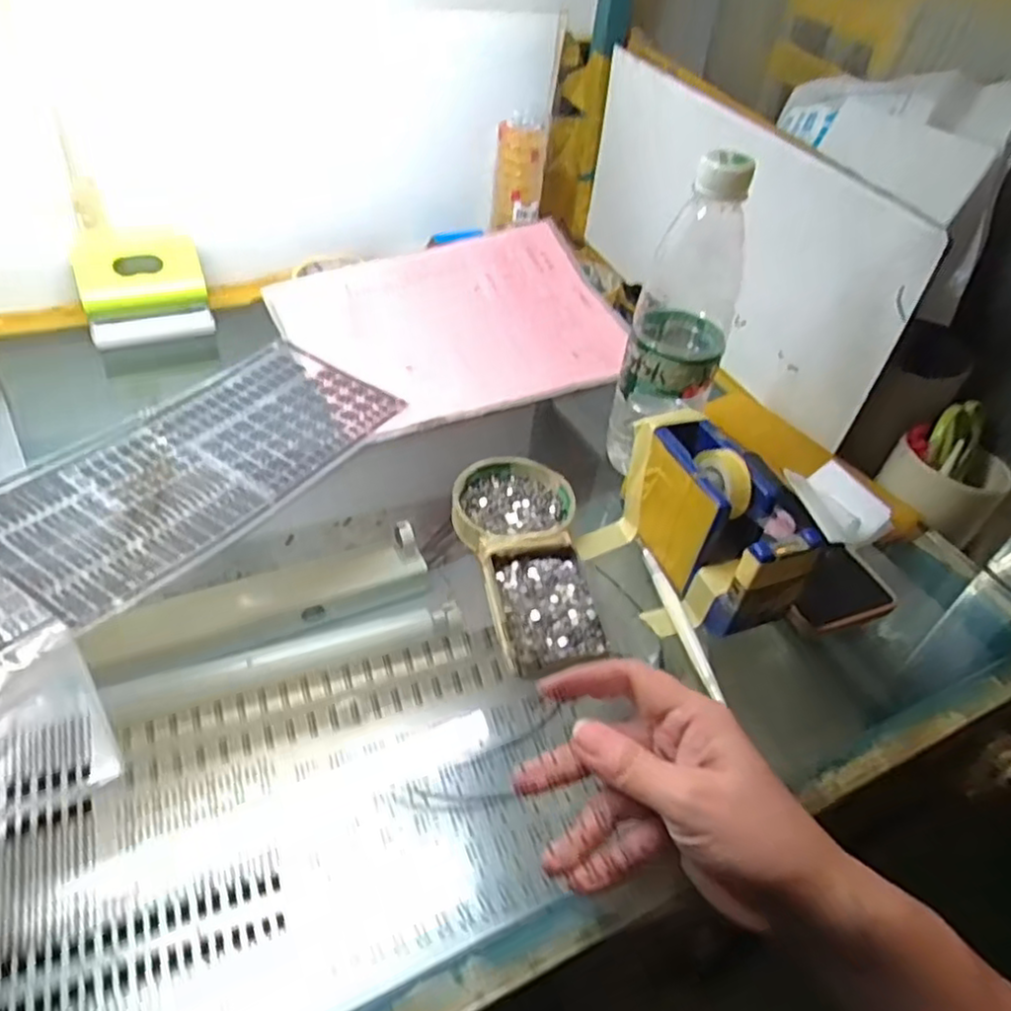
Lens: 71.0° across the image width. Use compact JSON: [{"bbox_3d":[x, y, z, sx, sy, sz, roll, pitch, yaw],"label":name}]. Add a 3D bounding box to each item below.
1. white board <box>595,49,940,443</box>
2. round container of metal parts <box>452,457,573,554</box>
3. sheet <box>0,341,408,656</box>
[{"bbox_3d":[0.194,-0.246,0.642,0.016,0.192,0.407,-14,47,-21],"label":"white board"},{"bbox_3d":[0.004,-0.002,0.495,0.085,0.016,0.083,-17,48,-23],"label":"round container of metal parts"},{"bbox_3d":[-0.242,-0.018,0.487,0.154,0.010,0.364,28,45,23],"label":"sheet"}]

